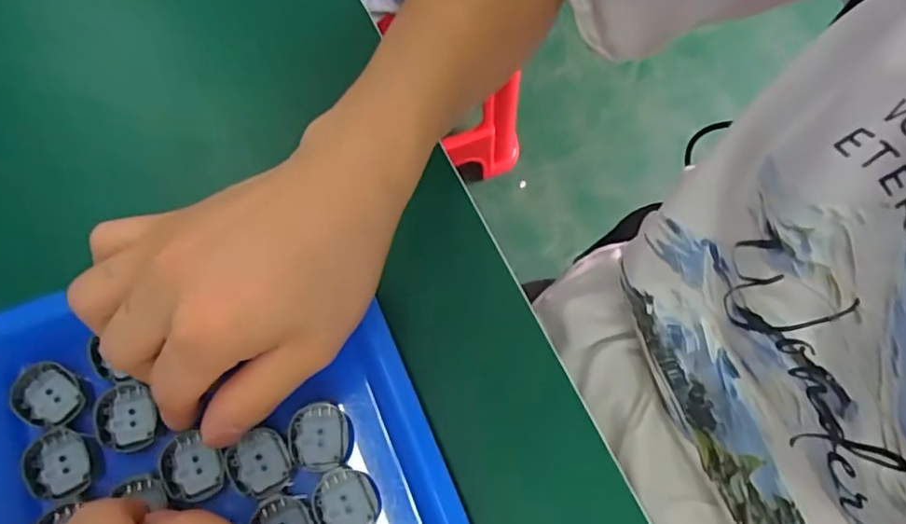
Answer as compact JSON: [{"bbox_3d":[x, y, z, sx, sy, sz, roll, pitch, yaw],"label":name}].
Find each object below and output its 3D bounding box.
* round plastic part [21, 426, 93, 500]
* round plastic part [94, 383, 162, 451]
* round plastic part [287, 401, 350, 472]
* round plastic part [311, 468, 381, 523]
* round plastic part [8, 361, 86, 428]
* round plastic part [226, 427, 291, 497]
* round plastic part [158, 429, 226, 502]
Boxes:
[{"bbox_3d":[-0.165,0.084,0.246,0.028,0.005,0.025,43,75,12],"label":"round plastic part"},{"bbox_3d":[-0.141,0.067,0.257,0.024,0.005,0.028,-19,72,-8],"label":"round plastic part"},{"bbox_3d":[-0.058,0.076,0.258,0.025,0.004,0.028,-6,71,-4],"label":"round plastic part"},{"bbox_3d":[-0.044,0.101,0.248,0.028,0.004,0.026,1,70,-2],"label":"round plastic part"},{"bbox_3d":[-0.177,0.057,0.257,0.029,0.006,0.024,35,73,10],"label":"round plastic part"},{"bbox_3d":[-0.082,0.086,0.252,0.025,0.004,0.026,1,70,-2],"label":"round plastic part"},{"bbox_3d":[-0.111,0.086,0.250,0.025,0.004,0.028,-15,72,-7],"label":"round plastic part"}]

